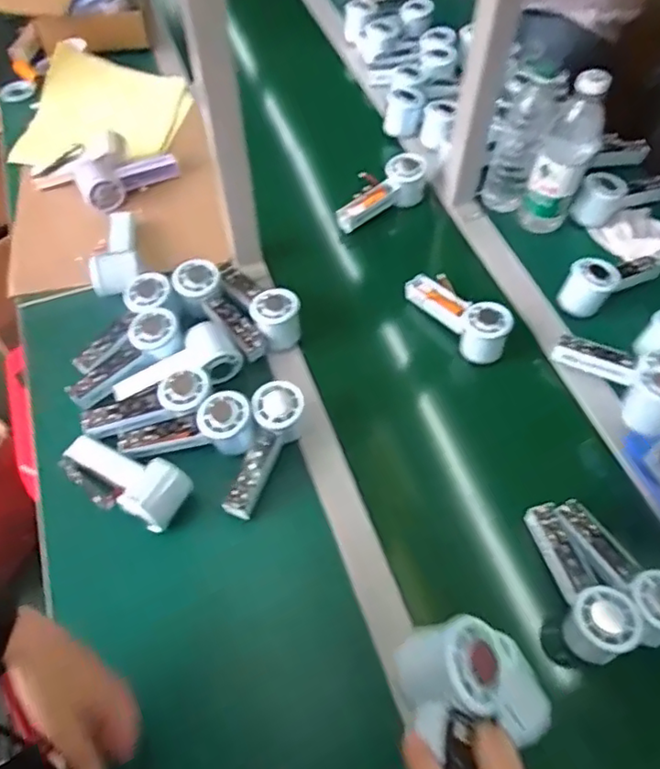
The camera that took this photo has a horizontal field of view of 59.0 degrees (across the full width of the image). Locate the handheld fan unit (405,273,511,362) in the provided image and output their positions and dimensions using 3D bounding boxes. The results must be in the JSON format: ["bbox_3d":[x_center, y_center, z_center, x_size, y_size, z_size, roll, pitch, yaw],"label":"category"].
[{"bbox_3d":[0.158,-0.091,0.748,0.149,0.053,0.059,32,63,19],"label":"handheld fan unit"}]

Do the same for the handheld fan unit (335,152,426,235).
[{"bbox_3d":[0.075,-0.288,0.890,0.157,0.054,0.065,-35,63,-3],"label":"handheld fan unit"}]

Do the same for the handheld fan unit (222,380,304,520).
[{"bbox_3d":[-0.074,0.073,0.656,0.051,0.050,0.154,18,76,11],"label":"handheld fan unit"}]

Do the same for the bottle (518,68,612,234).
[{"bbox_3d":[0.317,-0.303,0.798,0.067,0.229,0.075,19,59,12],"label":"bottle"}]

